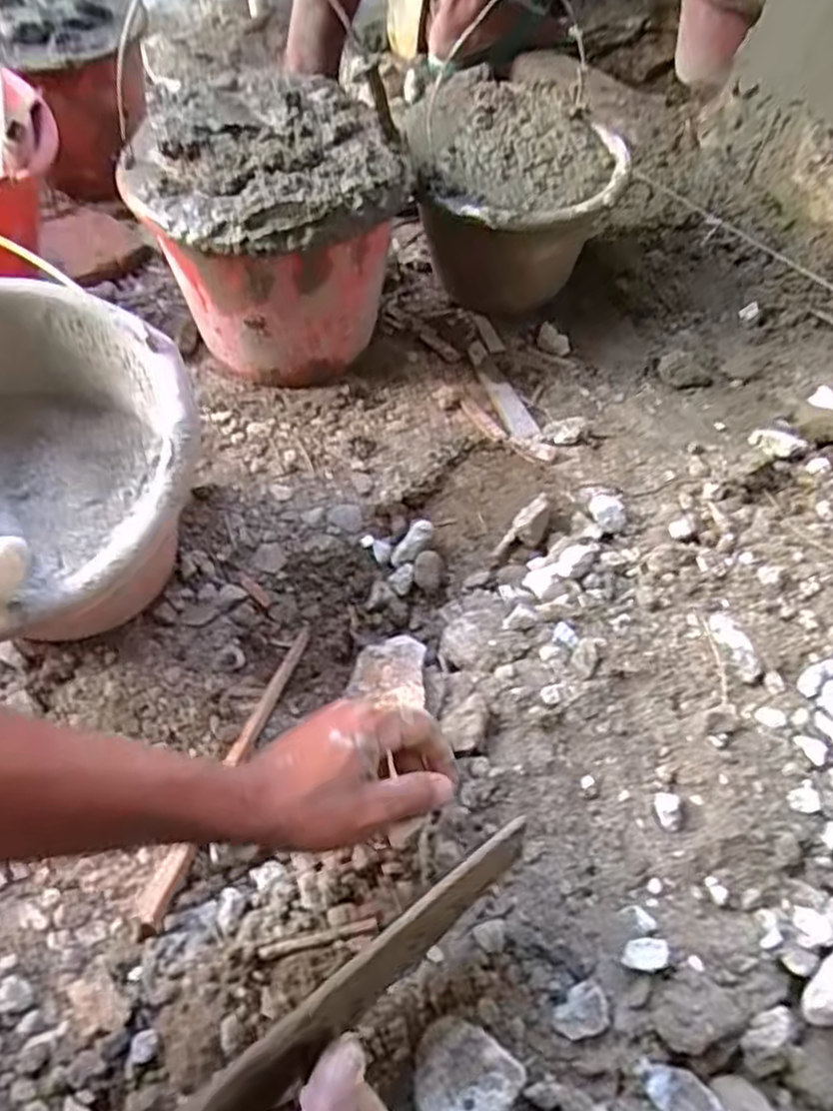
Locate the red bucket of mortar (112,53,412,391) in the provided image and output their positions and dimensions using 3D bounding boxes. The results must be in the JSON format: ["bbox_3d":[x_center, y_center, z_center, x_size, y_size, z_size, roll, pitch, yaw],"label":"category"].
[{"bbox_3d":[-0.138,-0.301,0.745,0.235,0.243,0.224,0,52,0],"label":"red bucket of mortar"}]

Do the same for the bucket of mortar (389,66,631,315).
[{"bbox_3d":[0.102,-0.390,0.842,0.239,0.180,0.238,-5,53,-4],"label":"bucket of mortar"}]

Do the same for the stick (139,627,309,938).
[{"bbox_3d":[-0.145,0.160,0.578,0.021,0.013,0.259,16,54,11],"label":"stick"}]

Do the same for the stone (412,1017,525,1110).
[{"bbox_3d":[0.020,0.301,0.415,0.056,0.046,0.065,40,63,23],"label":"stone"}]

